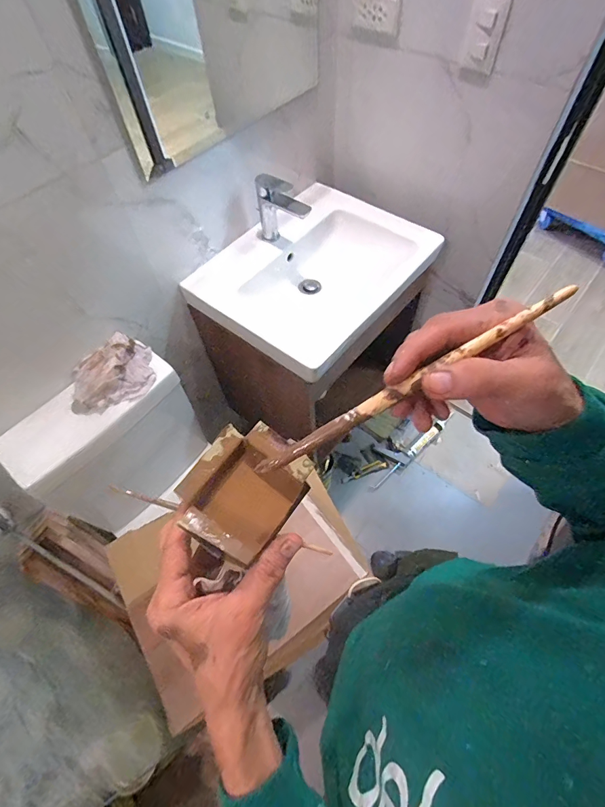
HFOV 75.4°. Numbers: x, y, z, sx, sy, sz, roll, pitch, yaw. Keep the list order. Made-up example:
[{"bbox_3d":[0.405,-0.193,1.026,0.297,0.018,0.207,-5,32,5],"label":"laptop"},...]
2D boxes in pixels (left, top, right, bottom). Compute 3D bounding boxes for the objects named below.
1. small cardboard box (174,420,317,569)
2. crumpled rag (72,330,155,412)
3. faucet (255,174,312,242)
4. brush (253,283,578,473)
[{"bbox_3d":[-0.043,0.062,0.285,0.076,0.028,0.088,31,65,20],"label":"small cardboard box"},{"bbox_3d":[-0.424,-0.065,0.862,0.197,0.067,0.150,-33,63,-16],"label":"crumpled rag"},{"bbox_3d":[-0.051,-0.472,0.974,0.137,0.163,0.050,34,66,21],"label":"faucet"},{"bbox_3d":[0.060,-0.009,0.238,0.209,0.007,0.010,-31,60,11],"label":"brush"}]

